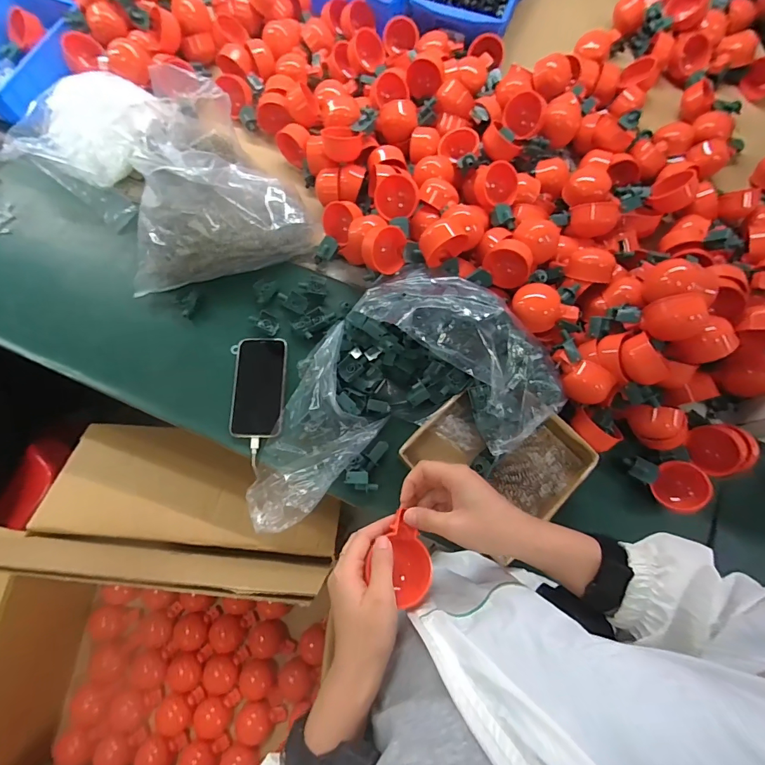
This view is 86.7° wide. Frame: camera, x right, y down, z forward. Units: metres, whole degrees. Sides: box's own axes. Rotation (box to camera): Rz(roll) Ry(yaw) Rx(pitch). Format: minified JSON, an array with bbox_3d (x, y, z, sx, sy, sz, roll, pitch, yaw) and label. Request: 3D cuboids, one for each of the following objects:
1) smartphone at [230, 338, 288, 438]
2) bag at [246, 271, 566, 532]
[{"bbox_3d":[-0.181,0.006,0.593,0.078,0.008,0.147,-2,74,-1],"label":"smartphone"},{"bbox_3d":[0.002,0.005,0.534,0.422,0.119,0.251,-18,75,-5],"label":"bag"}]

